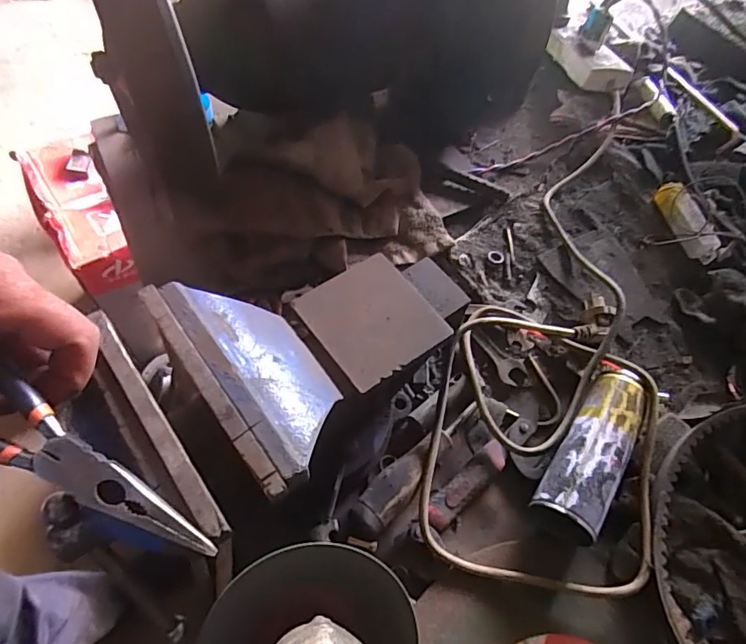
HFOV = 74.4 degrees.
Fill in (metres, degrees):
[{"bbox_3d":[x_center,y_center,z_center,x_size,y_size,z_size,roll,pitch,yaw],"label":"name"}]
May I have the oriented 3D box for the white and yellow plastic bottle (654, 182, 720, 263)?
[{"bbox_3d":[0.367,-0.121,0.571,0.036,0.024,0.099,-7,60,-8],"label":"white and yellow plastic bottle"}]

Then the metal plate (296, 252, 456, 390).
[{"bbox_3d":[-0.002,-0.004,0.357,0.082,0.005,0.088,-32,66,-20],"label":"metal plate"}]

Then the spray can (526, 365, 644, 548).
[{"bbox_3d":[0.188,0.106,0.419,0.051,0.046,0.160,34,62,14],"label":"spray can"}]

